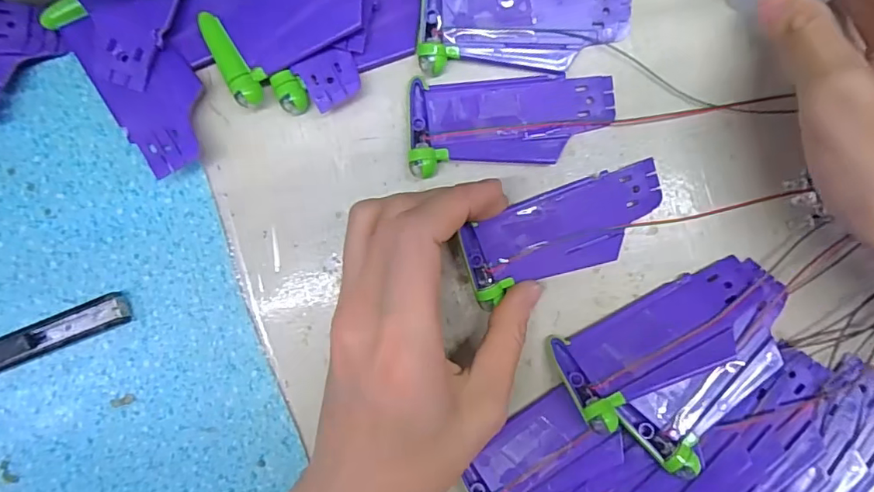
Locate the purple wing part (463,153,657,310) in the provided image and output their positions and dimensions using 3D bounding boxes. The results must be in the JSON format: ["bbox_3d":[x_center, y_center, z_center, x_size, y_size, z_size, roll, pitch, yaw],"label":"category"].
[{"bbox_3d":[0.056,-0.006,0.228,0.090,0.006,0.037,-25,91,0],"label":"purple wing part"}]

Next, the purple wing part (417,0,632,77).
[{"bbox_3d":[0.038,-0.095,0.227,0.089,0.009,0.040,5,91,2],"label":"purple wing part"}]

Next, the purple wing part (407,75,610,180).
[{"bbox_3d":[0.033,-0.054,0.229,0.089,0.008,0.040,-2,90,2],"label":"purple wing part"}]

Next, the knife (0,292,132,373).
[{"bbox_3d":[-0.212,0.055,0.239,0.147,0.010,0.015,-22,90,2],"label":"knife"}]

